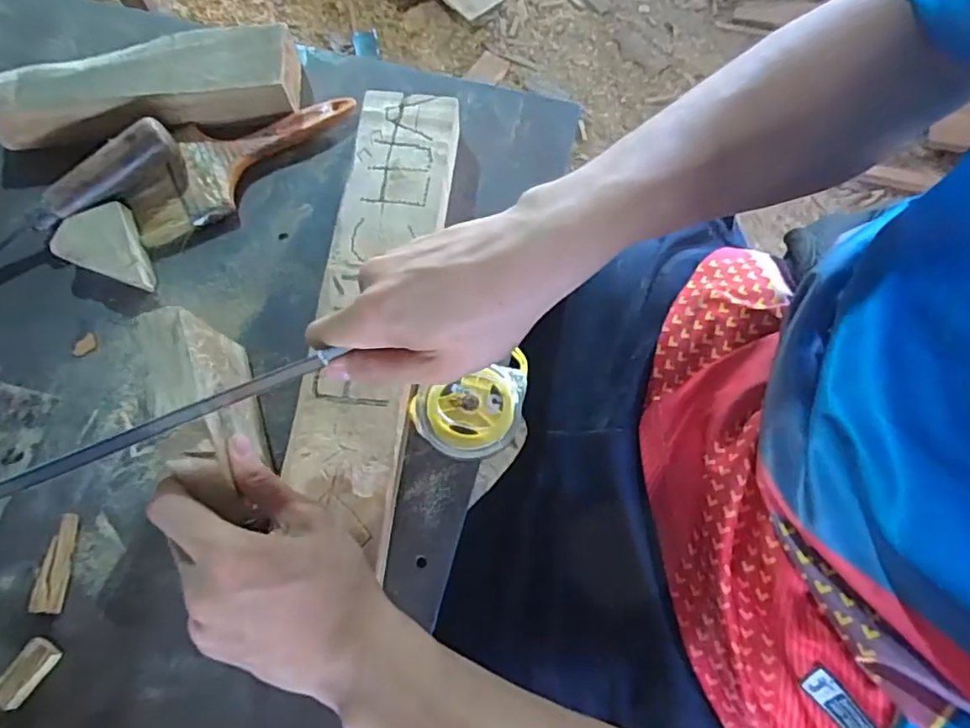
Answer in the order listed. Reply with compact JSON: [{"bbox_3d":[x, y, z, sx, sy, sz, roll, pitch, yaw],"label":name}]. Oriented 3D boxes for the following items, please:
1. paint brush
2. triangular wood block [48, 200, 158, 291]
[{"bbox_3d":[-0.188,-0.160,0.465,0.185,0.013,0.069,-27,73,-8],"label":"paint brush"},{"bbox_3d":[-0.274,-0.092,0.441,0.082,0.014,0.053,19,73,8],"label":"triangular wood block"}]

